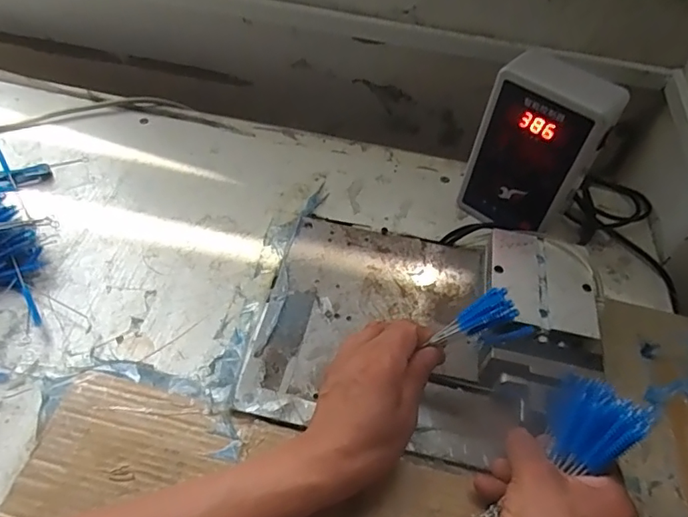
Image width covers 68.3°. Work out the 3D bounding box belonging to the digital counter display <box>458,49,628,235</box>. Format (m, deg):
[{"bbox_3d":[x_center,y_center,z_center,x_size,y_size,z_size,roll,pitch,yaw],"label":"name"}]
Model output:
[{"bbox_3d":[0.193,-0.105,0.523,0.108,0.188,0.064,33,54,20],"label":"digital counter display"}]

